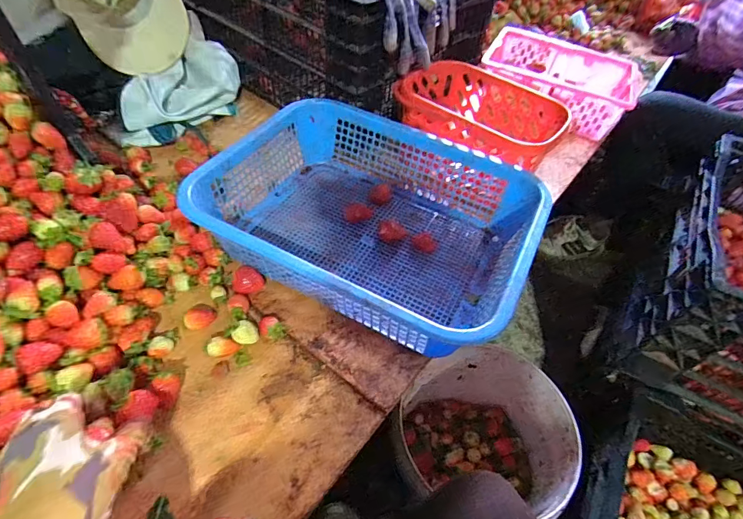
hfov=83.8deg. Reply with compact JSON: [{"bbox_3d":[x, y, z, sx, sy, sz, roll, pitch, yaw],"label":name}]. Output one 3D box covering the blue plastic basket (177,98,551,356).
[{"bbox_3d":[0.003,-0.056,0.531,0.376,0.103,0.289,25,52,14],"label":"blue plastic basket"}]

